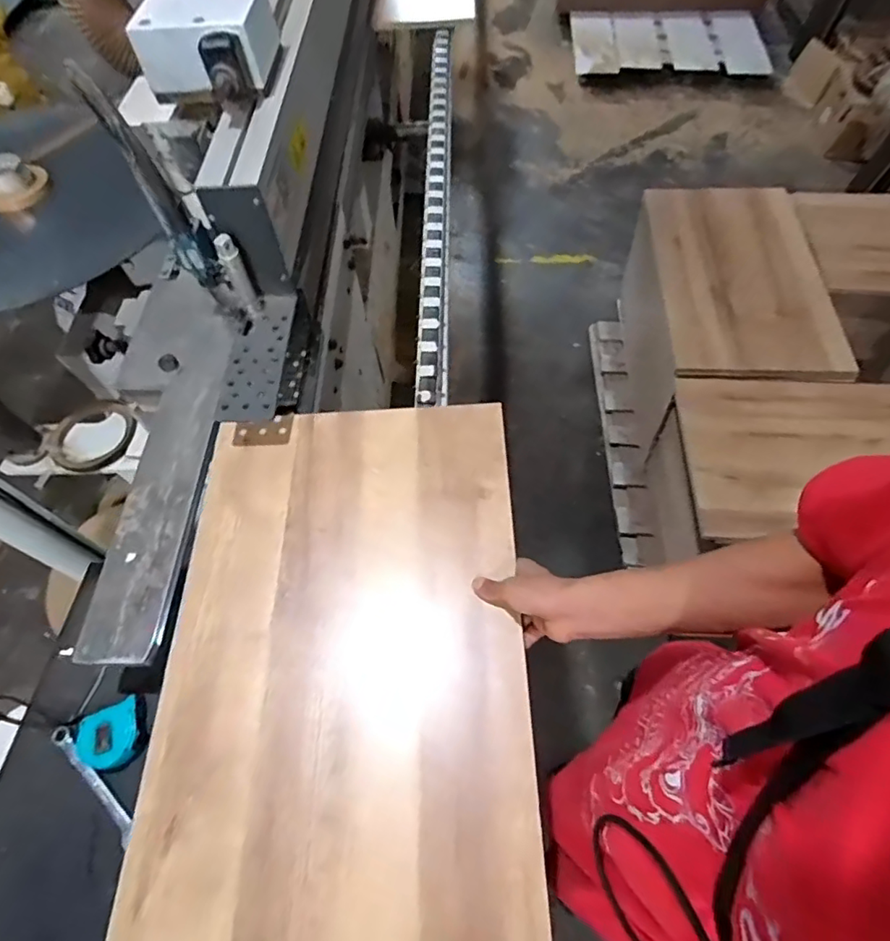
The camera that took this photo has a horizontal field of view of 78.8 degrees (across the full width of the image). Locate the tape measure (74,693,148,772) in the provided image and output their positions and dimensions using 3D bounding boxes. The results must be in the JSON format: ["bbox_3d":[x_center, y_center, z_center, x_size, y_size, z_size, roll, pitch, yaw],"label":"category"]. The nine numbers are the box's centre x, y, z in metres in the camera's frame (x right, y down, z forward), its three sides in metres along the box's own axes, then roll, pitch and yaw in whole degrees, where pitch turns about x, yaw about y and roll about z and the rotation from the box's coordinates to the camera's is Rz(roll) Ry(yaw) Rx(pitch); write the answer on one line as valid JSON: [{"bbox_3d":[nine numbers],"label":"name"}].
[{"bbox_3d":[-0.397,0.314,0.639,0.084,0.028,0.071,-23,62,-11],"label":"tape measure"}]

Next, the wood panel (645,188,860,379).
[{"bbox_3d":[0.725,-0.480,1.322,0.367,0.029,0.604,1,68,5],"label":"wood panel"}]

